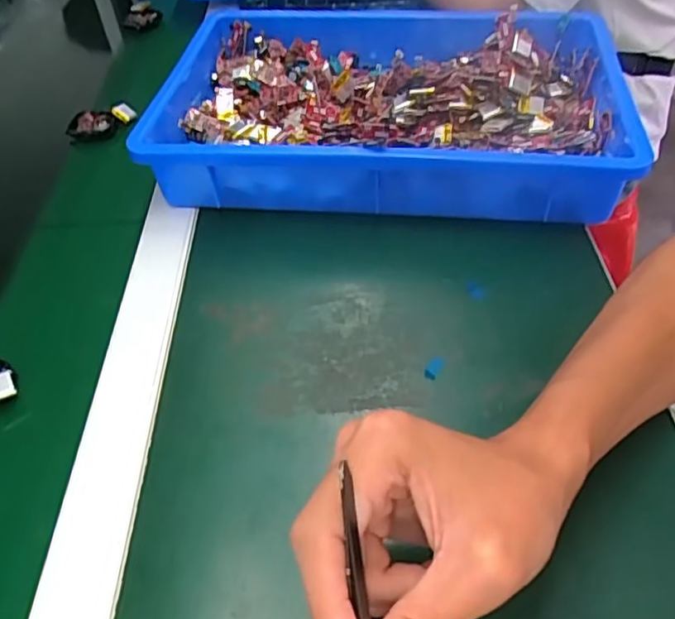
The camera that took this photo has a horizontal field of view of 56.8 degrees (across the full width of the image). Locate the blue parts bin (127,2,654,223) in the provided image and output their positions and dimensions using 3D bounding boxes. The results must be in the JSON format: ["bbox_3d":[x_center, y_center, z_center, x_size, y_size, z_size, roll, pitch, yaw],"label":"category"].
[{"bbox_3d":[0.037,-0.182,0.545,0.387,0.068,0.259,1,47,9],"label":"blue parts bin"}]

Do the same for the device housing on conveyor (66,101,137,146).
[{"bbox_3d":[-0.228,-0.179,0.604,0.066,0.021,0.032,-20,48,-11],"label":"device housing on conveyor"}]

